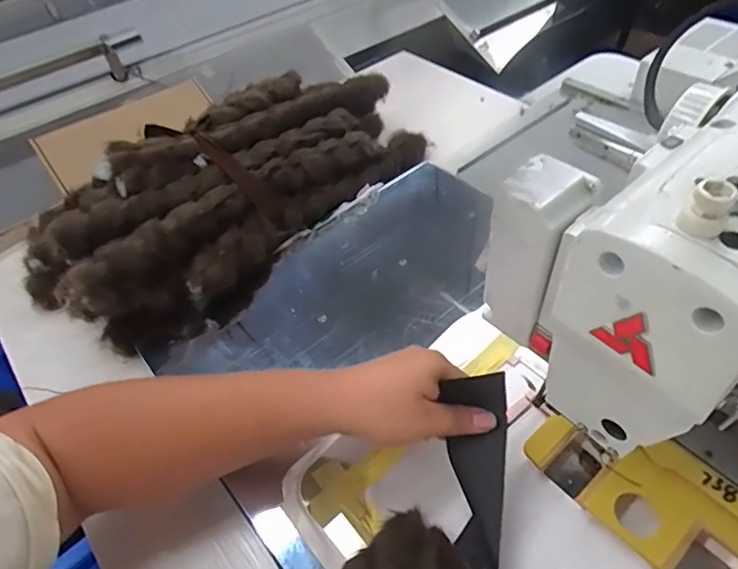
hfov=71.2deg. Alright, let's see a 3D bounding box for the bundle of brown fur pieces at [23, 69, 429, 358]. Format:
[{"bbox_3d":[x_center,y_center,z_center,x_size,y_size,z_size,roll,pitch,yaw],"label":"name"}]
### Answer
[{"bbox_3d":[-0.161,-0.133,0.672,0.223,0.141,0.525,32,58,28],"label":"bundle of brown fur pieces"}]

